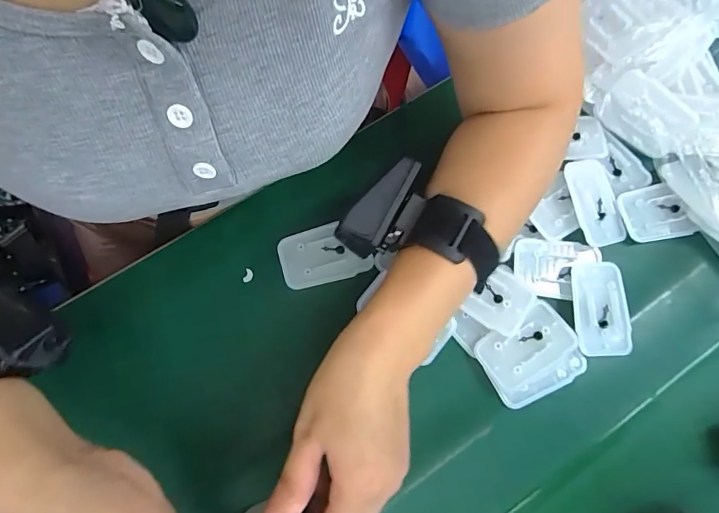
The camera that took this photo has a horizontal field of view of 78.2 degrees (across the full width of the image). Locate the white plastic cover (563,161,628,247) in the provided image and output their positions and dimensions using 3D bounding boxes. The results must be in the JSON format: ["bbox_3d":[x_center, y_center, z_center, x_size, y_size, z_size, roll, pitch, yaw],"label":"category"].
[{"bbox_3d":[0.186,-0.044,0.349,0.039,0.010,0.070,-10,77,-4],"label":"white plastic cover"}]

